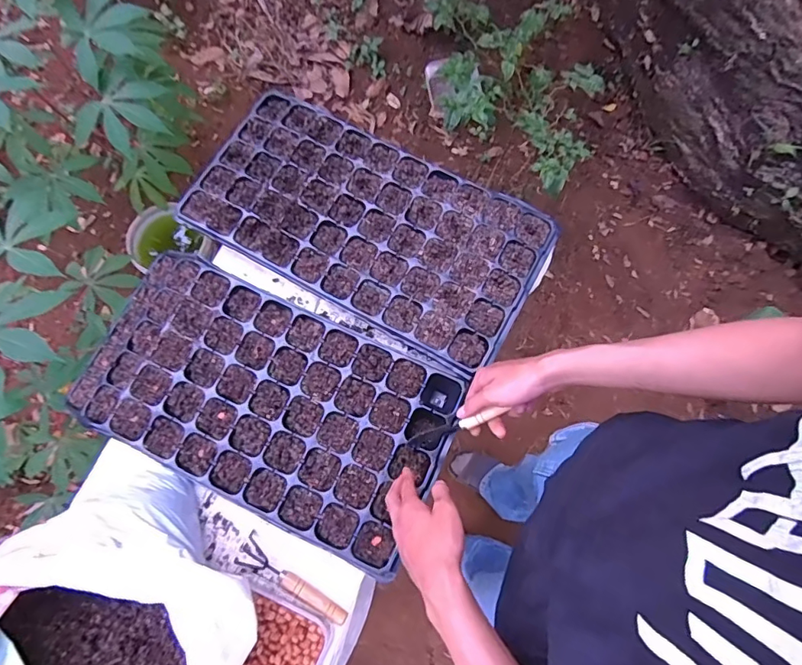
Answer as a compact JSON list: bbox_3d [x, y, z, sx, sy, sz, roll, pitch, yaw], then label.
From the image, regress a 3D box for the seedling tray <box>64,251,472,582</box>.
[{"bbox_3d":[-0.190,0.087,0.681,0.505,0.051,0.268,25,76,5],"label":"seedling tray"}]

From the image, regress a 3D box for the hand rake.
[{"bbox_3d":[-0.144,0.323,0.628,0.161,0.024,0.041,35,75,11],"label":"hand rake"}]

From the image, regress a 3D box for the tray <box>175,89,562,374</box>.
[{"bbox_3d":[-0.058,-0.171,0.744,0.526,0.038,0.268,28,74,9],"label":"tray"}]

